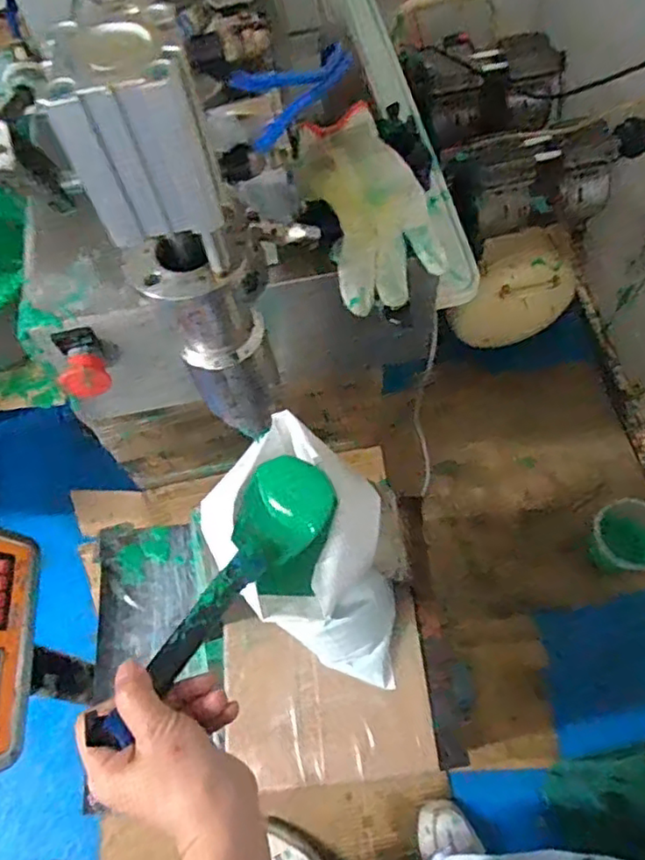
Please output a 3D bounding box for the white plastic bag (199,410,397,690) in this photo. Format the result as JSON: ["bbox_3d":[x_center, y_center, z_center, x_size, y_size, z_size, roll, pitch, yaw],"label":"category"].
[{"bbox_3d":[-0.001,0.144,0.635,0.226,0.239,0.149,39,71,20],"label":"white plastic bag"}]

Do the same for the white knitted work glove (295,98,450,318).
[{"bbox_3d":[0.030,-0.176,0.487,0.092,0.065,0.147,-27,64,-11],"label":"white knitted work glove"}]

